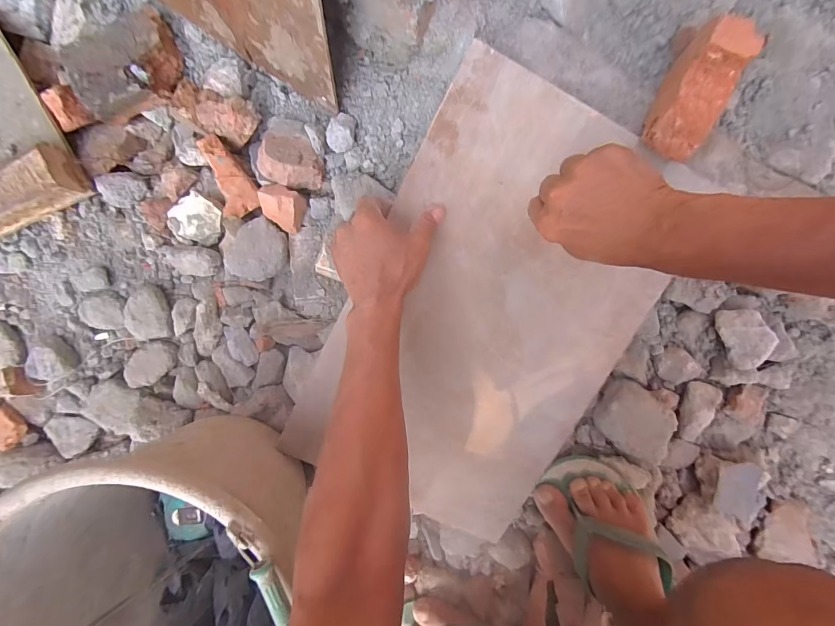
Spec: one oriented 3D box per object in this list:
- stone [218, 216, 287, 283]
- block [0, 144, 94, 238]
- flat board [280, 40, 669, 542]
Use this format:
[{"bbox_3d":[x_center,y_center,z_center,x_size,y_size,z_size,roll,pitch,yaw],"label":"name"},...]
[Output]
[{"bbox_3d":[-0.199,-0.074,0.466,0.077,0.035,0.070,1,98,3],"label":"stone"},{"bbox_3d":[-0.476,-0.137,0.447,0.153,0.054,0.062,-32,95,-7],"label":"block"},{"bbox_3d":[0.080,0.016,0.420,0.296,0.016,0.464,26,100,-8],"label":"flat board"}]

